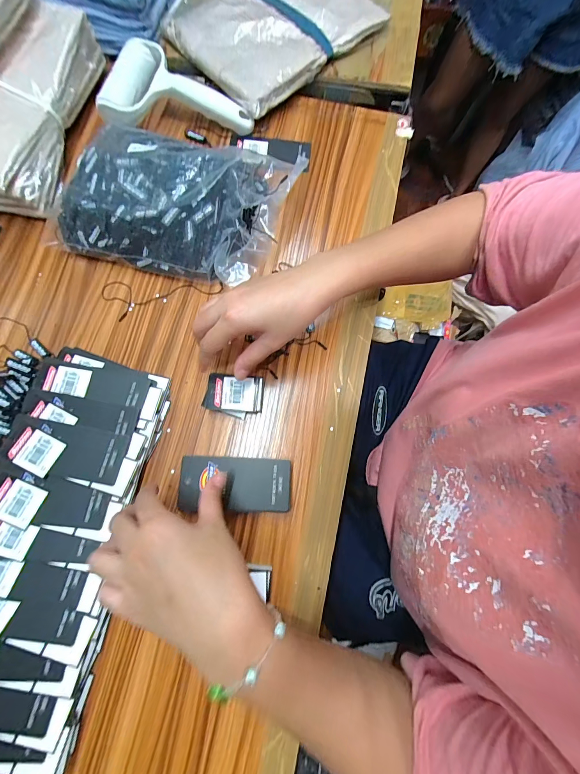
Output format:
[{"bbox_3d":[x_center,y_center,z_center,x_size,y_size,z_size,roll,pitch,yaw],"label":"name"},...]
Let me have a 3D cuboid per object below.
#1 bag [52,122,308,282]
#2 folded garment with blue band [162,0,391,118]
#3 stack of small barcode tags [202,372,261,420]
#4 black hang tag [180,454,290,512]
[{"bbox_3d":[-0.127,-0.208,0.357,0.246,0.067,0.153,15,77,3],"label":"bag"},{"bbox_3d":[-0.015,-0.496,0.413,0.247,0.032,0.200,-38,80,-9],"label":"folded garment with blue band"},{"bbox_3d":[-0.062,0.009,0.337,0.063,0.016,0.043,3,77,0],"label":"stack of small barcode tags"},{"bbox_3d":[-0.054,0.096,0.307,0.108,0.007,0.052,4,77,2],"label":"black hang tag"}]

